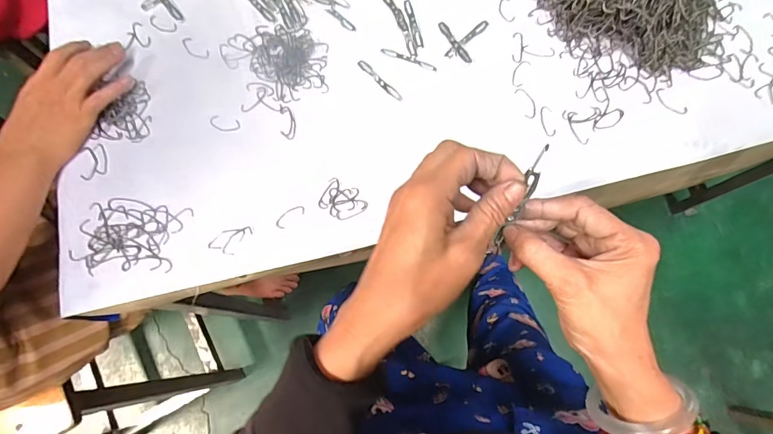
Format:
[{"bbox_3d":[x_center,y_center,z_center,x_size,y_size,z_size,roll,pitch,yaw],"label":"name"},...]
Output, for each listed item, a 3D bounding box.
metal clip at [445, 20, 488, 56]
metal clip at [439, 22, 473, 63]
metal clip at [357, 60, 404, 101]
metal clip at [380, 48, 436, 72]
[{"bbox_3d":[0.095,-0.209,0.493,0.067,0.004,0.009,-44,78,-10],"label":"metal clip"},{"bbox_3d":[0.079,-0.203,0.489,0.010,0.010,0.066,-27,76,-6],"label":"metal clip"},{"bbox_3d":[-0.007,-0.156,0.481,0.009,0.004,0.069,-42,78,-9],"label":"metal clip"},{"bbox_3d":[0.026,-0.183,0.489,0.067,0.004,0.009,21,76,7],"label":"metal clip"}]

